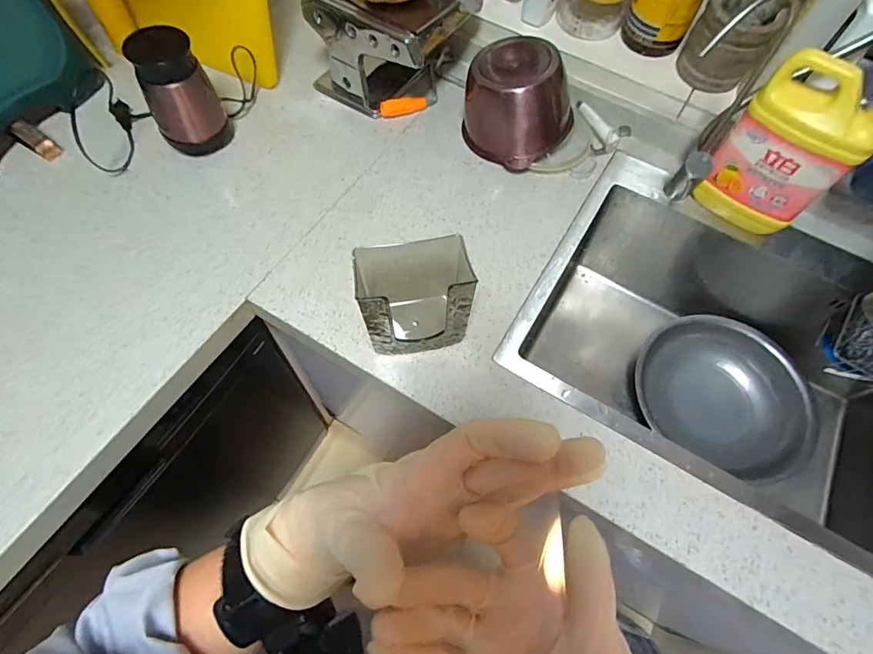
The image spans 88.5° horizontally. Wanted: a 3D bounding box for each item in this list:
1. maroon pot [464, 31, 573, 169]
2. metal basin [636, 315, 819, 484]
[{"bbox_3d":[0.126,-0.341,0.686,0.162,0.125,0.152,1,64,-2],"label":"maroon pot"},{"bbox_3d":[0.478,0.102,0.764,0.277,0.090,0.214,28,66,10],"label":"metal basin"}]

